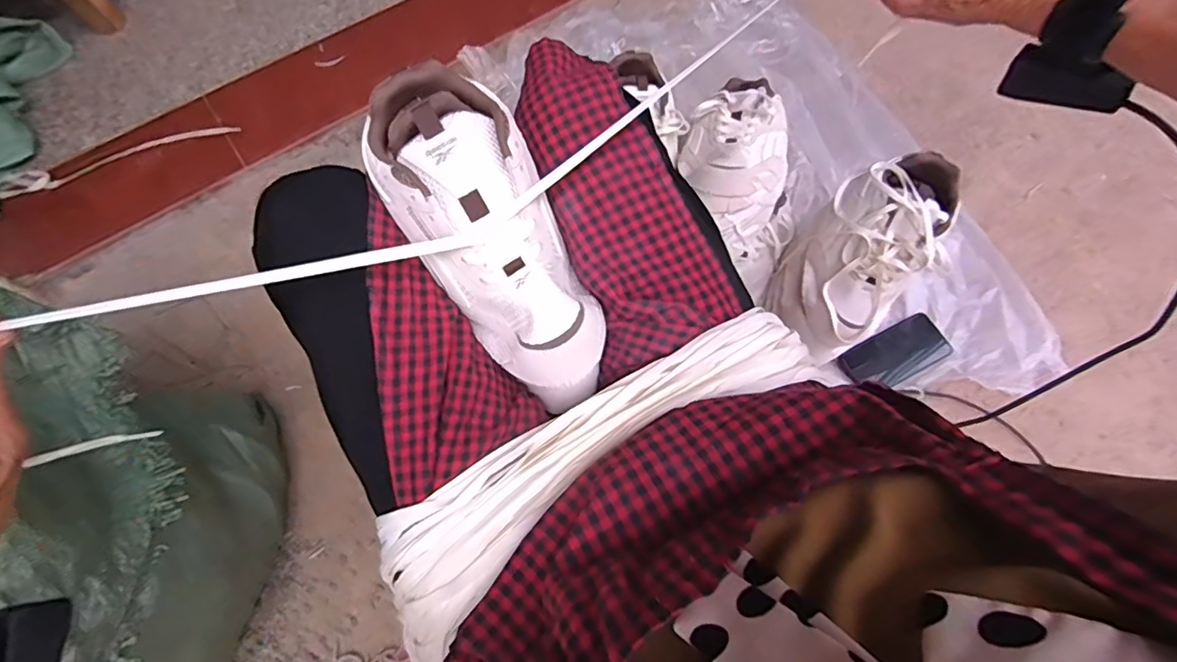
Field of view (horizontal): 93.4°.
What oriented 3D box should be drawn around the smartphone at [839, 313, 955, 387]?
[{"bbox_3d":[0.462,0.034,0.831,0.166,0.010,0.078,-26,82,-10],"label":"smartphone"}]

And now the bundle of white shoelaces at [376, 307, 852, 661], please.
[{"bbox_3d":[0.015,0.086,0.373,0.342,0.067,0.097,-29,66,-10],"label":"bundle of white shoelaces"}]

